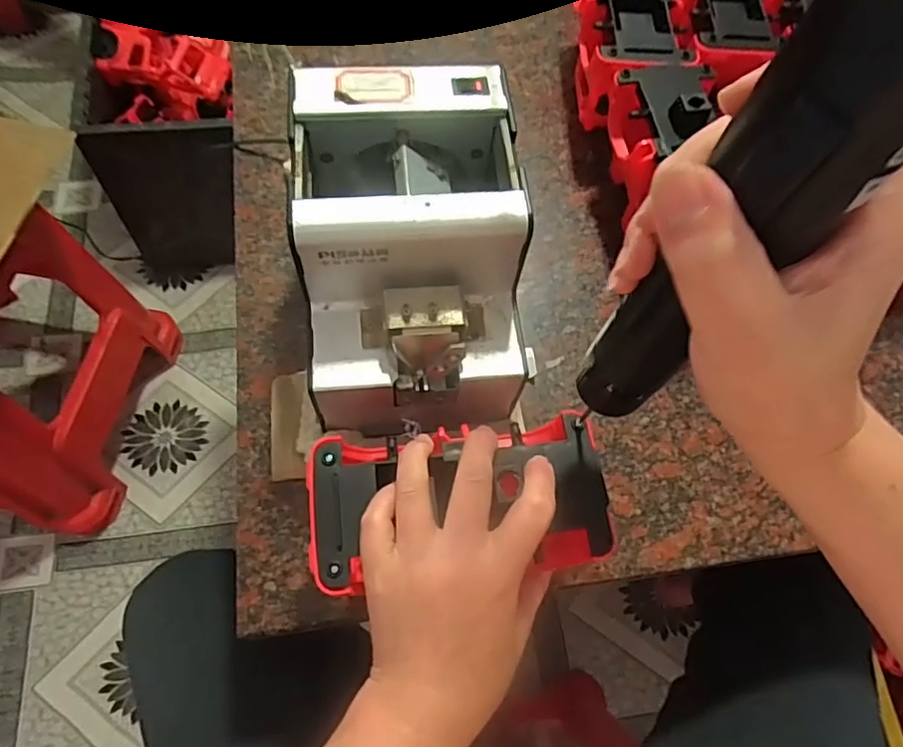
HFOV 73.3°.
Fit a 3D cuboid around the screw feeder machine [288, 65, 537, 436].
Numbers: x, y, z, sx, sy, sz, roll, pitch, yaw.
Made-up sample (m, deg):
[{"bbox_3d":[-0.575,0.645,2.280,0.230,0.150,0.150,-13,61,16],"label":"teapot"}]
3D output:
[{"bbox_3d":[-0.023,-0.070,0.374,0.125,0.134,0.178,-3,65,-5],"label":"screw feeder machine"}]

